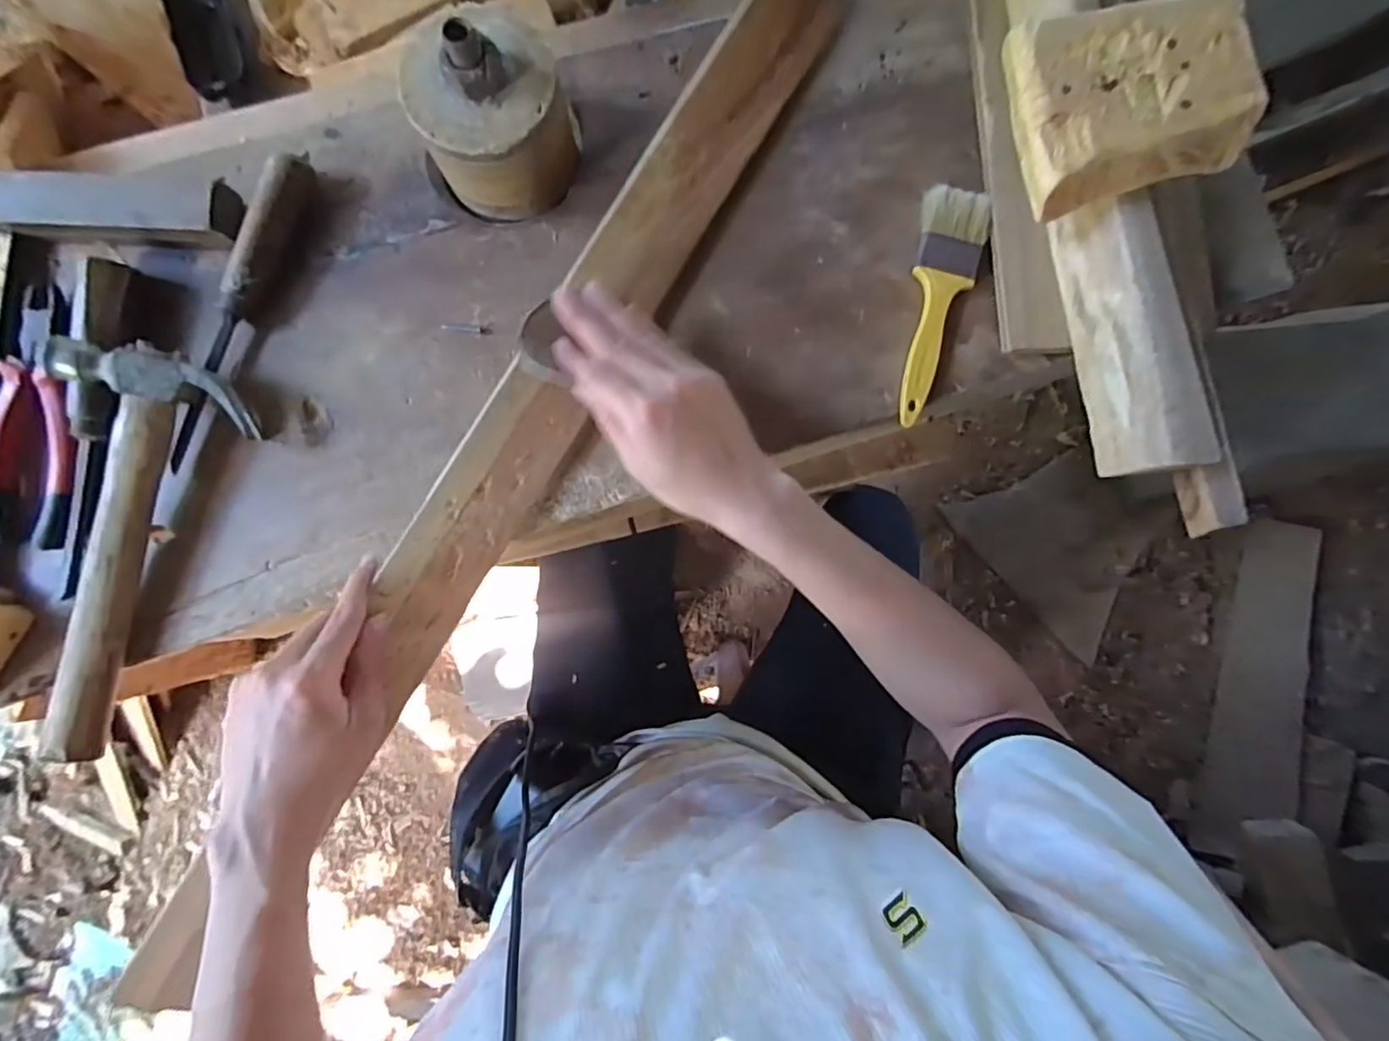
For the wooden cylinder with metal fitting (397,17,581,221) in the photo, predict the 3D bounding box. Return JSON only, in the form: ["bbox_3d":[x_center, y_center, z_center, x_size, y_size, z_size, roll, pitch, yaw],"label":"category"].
[{"bbox_3d":[-0.135,-0.272,0.418,0.105,0.097,0.092,-15,87,-4],"label":"wooden cylinder with metal fitting"}]

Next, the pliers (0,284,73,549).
[{"bbox_3d":[-0.466,-0.074,0.429,0.062,0.015,0.183,1,86,-3],"label":"pliers"}]

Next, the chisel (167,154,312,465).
[{"bbox_3d":[-0.326,-0.153,0.441,0.028,0.025,0.237,18,85,-2],"label":"chisel"}]

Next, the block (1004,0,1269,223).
[{"bbox_3d":[0.270,-0.264,0.380,0.124,0.044,0.111,-11,87,-4],"label":"block"}]

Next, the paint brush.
[{"bbox_3d":[0.182,-0.159,0.453,0.047,0.011,0.179,11,86,-2],"label":"paint brush"}]

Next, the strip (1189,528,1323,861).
[{"bbox_3d":[1.012,0.299,1.090,0.132,0.030,0.592,11,84,28],"label":"strip"}]

